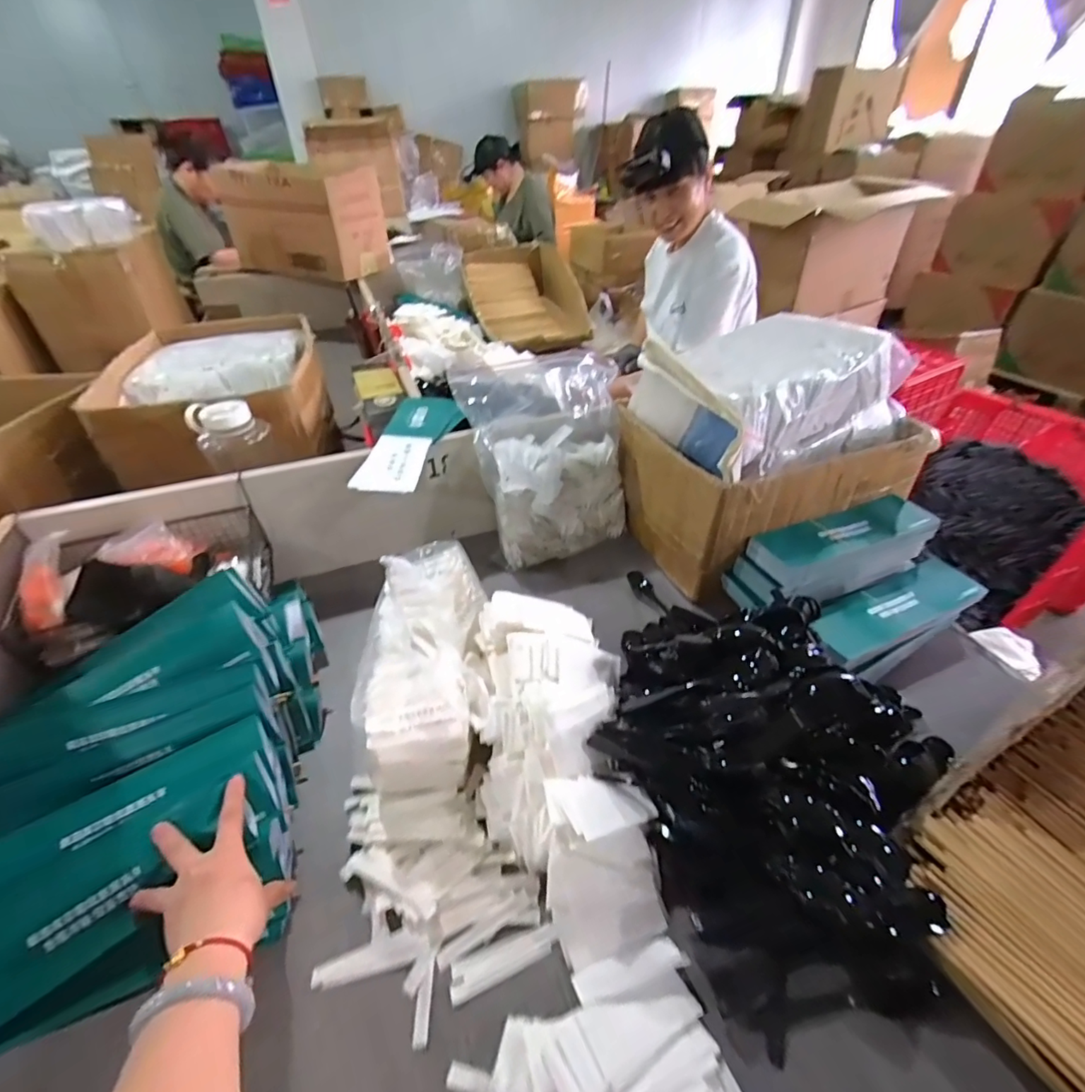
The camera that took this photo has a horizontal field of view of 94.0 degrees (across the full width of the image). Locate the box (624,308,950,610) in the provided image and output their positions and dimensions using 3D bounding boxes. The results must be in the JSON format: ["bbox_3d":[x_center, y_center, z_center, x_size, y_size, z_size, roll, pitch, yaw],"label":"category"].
[{"bbox_3d":[0.355,-0.158,0.807,0.388,0.306,0.269,-15,41,-16],"label":"box"}]

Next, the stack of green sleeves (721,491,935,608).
[{"bbox_3d":[0.425,0.011,0.743,0.302,0.079,0.094,-15,41,-17],"label":"stack of green sleeves"}]

